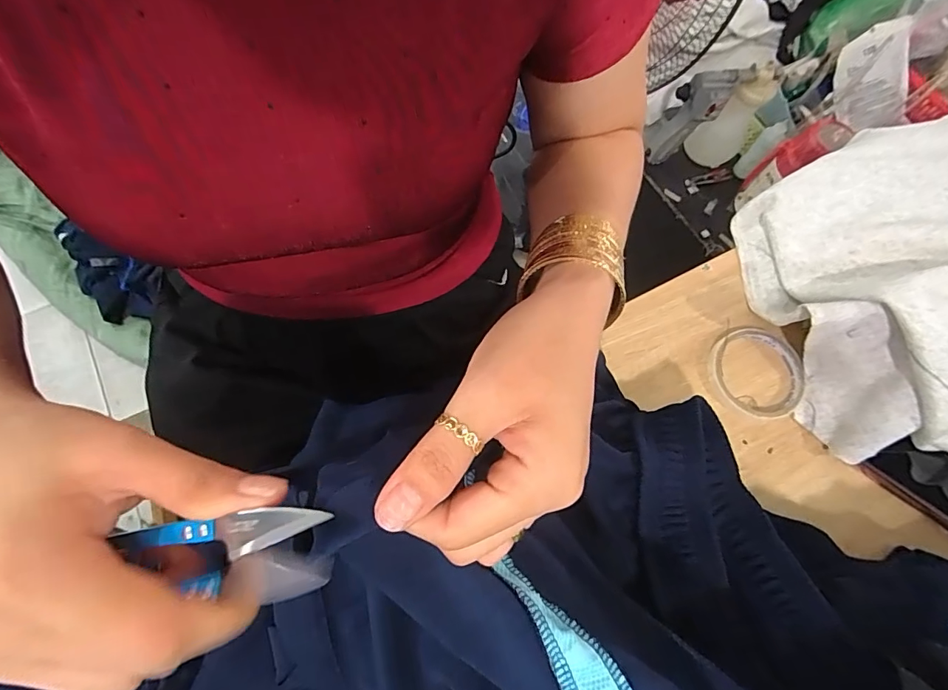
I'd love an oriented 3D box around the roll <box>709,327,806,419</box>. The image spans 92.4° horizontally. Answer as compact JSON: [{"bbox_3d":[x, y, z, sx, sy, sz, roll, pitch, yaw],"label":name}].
[{"bbox_3d":[0.267,0.026,0.430,0.084,0.013,0.086,1,71,-2],"label":"roll"}]

